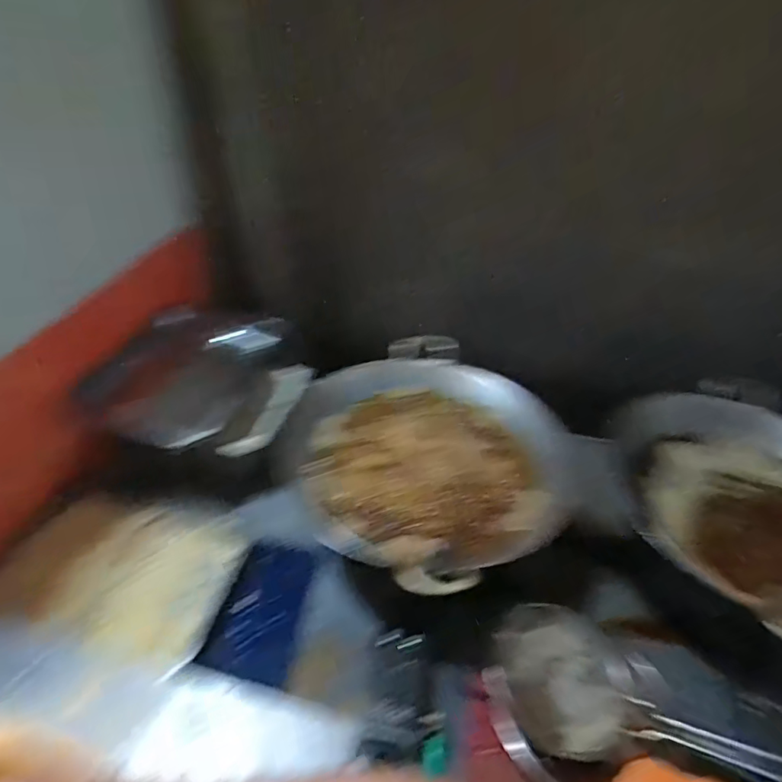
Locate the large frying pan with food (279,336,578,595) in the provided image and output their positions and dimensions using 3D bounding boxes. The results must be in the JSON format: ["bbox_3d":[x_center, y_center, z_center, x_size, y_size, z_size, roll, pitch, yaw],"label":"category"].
[{"bbox_3d":[0.071,0.096,0.925,0.462,0.129,0.486,5,37,-4],"label":"large frying pan with food"}]

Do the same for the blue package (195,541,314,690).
[{"bbox_3d":[-0.210,0.359,0.878,0.135,0.019,0.207,20,62,-5],"label":"blue package"}]

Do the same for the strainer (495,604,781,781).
[{"bbox_3d":[0.376,0.460,0.730,0.474,0.091,0.180,12,35,30],"label":"strainer"}]

